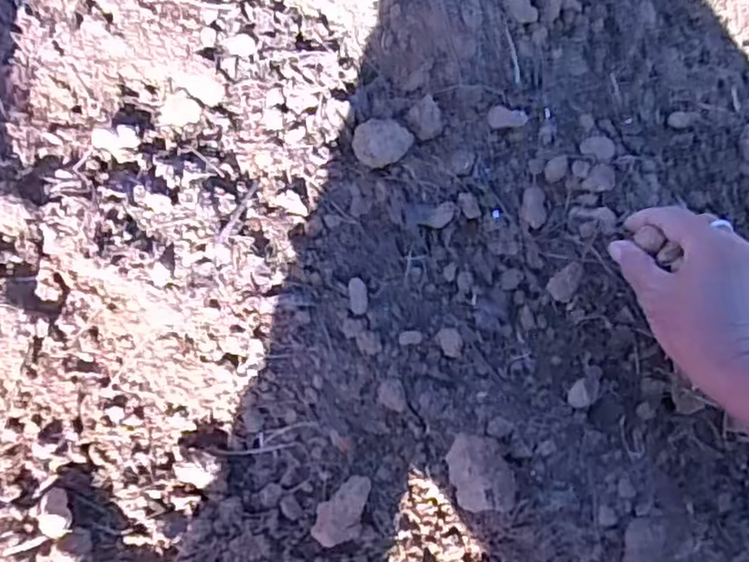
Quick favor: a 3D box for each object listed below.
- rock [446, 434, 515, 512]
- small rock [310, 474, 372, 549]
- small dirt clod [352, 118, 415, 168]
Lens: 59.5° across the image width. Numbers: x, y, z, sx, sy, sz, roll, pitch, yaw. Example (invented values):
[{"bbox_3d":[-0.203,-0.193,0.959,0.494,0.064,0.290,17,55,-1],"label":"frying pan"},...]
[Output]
[{"bbox_3d":[0.065,0.118,0.401,0.039,0.040,0.043,0,69,-2],"label":"rock"},{"bbox_3d":[-0.020,0.141,0.403,0.028,0.021,0.042,12,69,2],"label":"small rock"},{"bbox_3d":[0.006,-0.106,0.508,0.043,0.024,0.037,-13,70,-7],"label":"small dirt clod"}]

